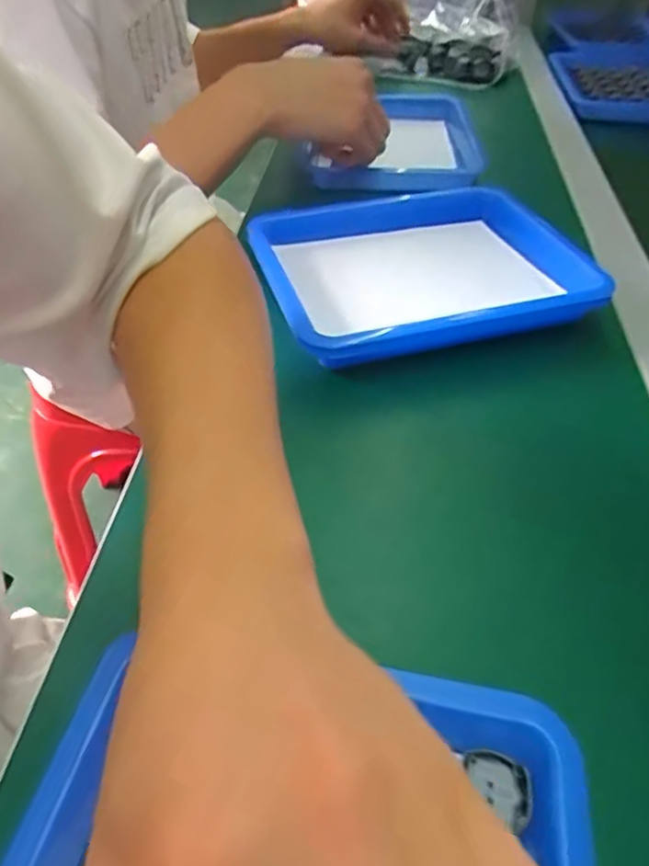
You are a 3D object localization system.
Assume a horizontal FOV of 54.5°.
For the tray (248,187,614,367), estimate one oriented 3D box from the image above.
[{"bbox_3d":[0.067,-0.127,0.465,0.222,0.036,0.209,-13,46,-15],"label":"tray"}]

